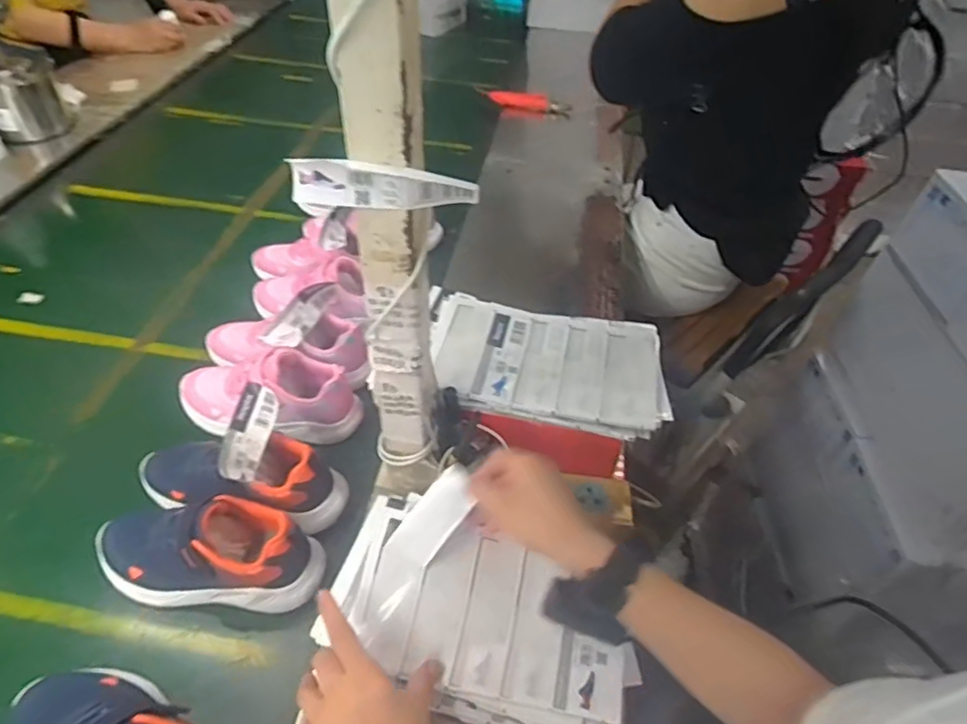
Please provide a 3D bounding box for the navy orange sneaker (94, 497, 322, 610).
[{"bbox_3d":[-0.267,0.178,0.589,0.220,0.082,0.077,4,45,0],"label":"navy orange sneaker"}]

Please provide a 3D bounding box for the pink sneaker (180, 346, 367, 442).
[{"bbox_3d":[-0.258,0.035,0.733,0.218,0.082,0.079,3,45,-1],"label":"pink sneaker"}]

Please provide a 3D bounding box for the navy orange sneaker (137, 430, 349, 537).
[{"bbox_3d":[-0.257,0.112,0.637,0.221,0.087,0.092,9,46,5],"label":"navy orange sneaker"}]

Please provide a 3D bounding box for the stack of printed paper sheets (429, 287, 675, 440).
[{"bbox_3d":[0.064,-0.003,0.668,0.262,0.017,0.161,9,46,5],"label":"stack of printed paper sheets"}]

